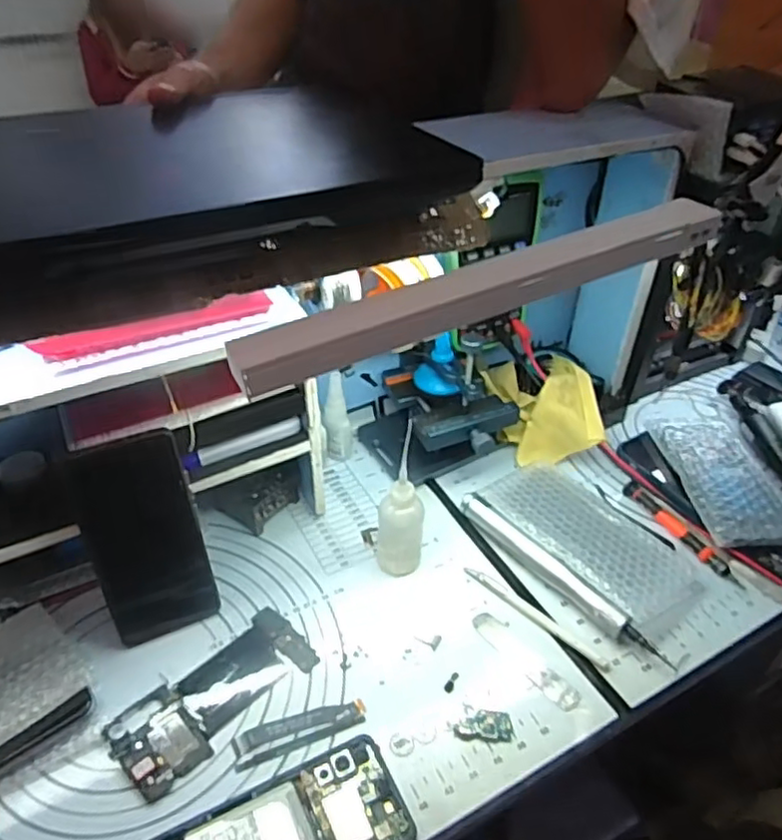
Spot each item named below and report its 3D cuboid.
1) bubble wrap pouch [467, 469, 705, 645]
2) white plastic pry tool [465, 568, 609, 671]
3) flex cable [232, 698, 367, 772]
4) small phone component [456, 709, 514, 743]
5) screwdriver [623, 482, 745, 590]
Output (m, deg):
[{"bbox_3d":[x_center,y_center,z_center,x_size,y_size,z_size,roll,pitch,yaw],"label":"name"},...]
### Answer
[{"bbox_3d":[0.165,0.106,0.561,0.101,0.033,0.171,-27,46,-30],"label":"bubble wrap pouch"},{"bbox_3d":[0.115,0.158,0.523,0.130,0.004,0.013,31,48,33],"label":"white plastic pry tool"},{"bbox_3d":[-0.063,0.215,0.449,0.091,0.007,0.023,-14,40,-17],"label":"flex cable"},{"bbox_3d":[0.066,0.215,0.457,0.039,0.005,0.020,3,38,4],"label":"small phone component"},{"bbox_3d":[0.260,0.100,0.584,0.013,0.010,0.129,-20,42,-23],"label":"screwdriver"}]

